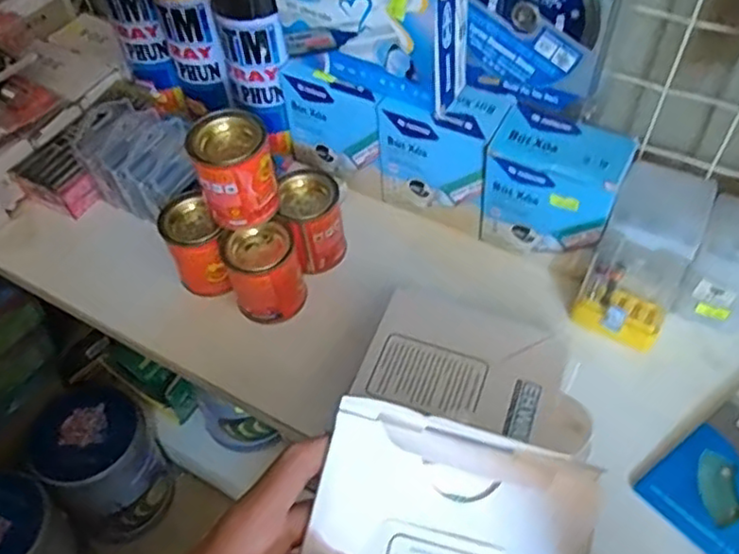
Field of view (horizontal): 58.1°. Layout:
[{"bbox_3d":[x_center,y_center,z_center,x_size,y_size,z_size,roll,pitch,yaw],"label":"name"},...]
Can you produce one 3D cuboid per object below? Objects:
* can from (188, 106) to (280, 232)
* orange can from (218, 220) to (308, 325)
[{"bbox_3d":[-0.098,-0.077,0.489,0.052,0.078,0.061,-14,50,-9],"label":"can"},{"bbox_3d":[-0.079,-0.002,0.507,0.055,0.061,0.048,-13,50,-8],"label":"orange can"}]

